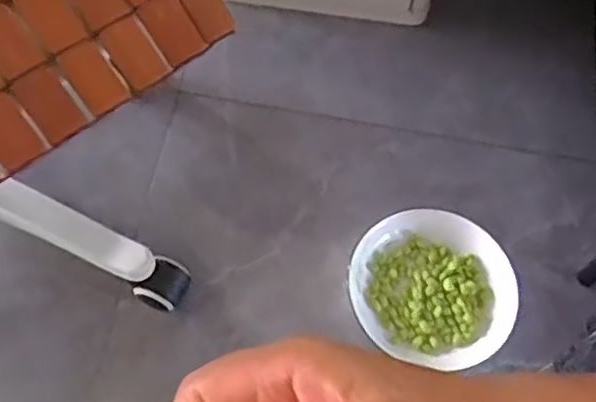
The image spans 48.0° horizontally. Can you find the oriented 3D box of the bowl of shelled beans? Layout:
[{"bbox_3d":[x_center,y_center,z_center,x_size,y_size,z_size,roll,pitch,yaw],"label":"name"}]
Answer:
[{"bbox_3d":[0.150,0.095,0.746,0.180,0.040,0.170,3,62,-2],"label":"bowl of shelled beans"}]

